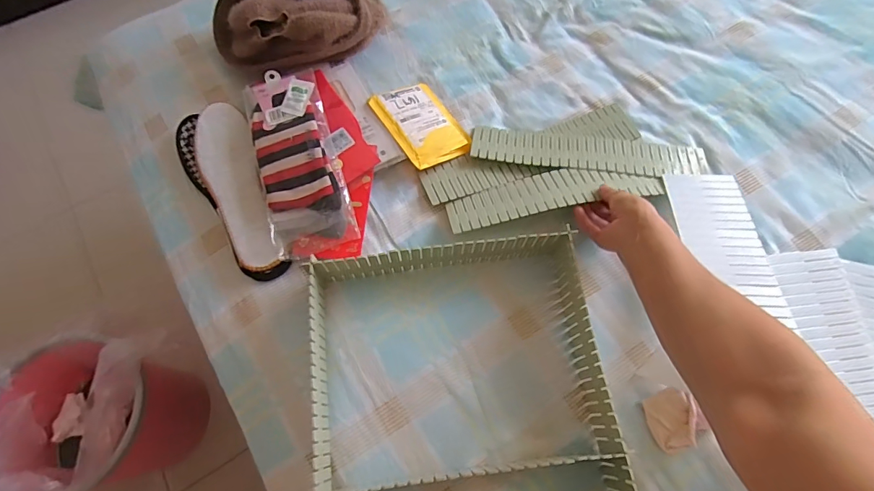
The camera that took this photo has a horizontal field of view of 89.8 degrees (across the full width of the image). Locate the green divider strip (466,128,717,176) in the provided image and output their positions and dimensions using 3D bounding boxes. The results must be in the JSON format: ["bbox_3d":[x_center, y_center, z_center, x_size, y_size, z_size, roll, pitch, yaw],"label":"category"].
[{"bbox_3d":[0.210,-0.129,0.612,0.318,0.011,0.069,7,54,7],"label":"green divider strip"}]

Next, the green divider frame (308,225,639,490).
[{"bbox_3d":[0.036,0.154,0.476,0.334,0.080,0.333,-8,71,-2],"label":"green divider frame"}]

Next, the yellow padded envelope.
[{"bbox_3d":[-0.021,-0.173,0.622,0.104,0.012,0.131,-26,75,-27],"label":"yellow padded envelope"}]

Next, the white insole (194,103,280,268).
[{"bbox_3d":[-0.261,-0.083,0.574,0.075,0.007,0.243,-26,75,-3],"label":"white insole"}]

